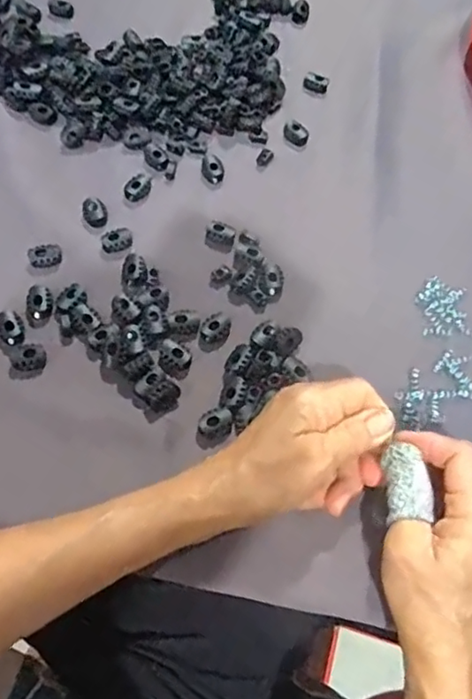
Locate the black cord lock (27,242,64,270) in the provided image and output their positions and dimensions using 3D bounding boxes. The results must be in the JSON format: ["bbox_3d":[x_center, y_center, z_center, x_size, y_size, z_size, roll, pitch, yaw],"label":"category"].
[{"bbox_3d":[-0.134,-0.065,0.414,0.022,0.008,0.016,-6,62,-7],"label":"black cord lock"}]

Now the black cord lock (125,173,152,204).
[{"bbox_3d":[-0.074,-0.123,0.447,0.017,0.008,0.024,16,62,5],"label":"black cord lock"}]

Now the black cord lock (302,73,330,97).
[{"bbox_3d":[0.069,-0.229,0.509,0.022,0.011,0.015,16,62,5],"label":"black cord lock"}]

